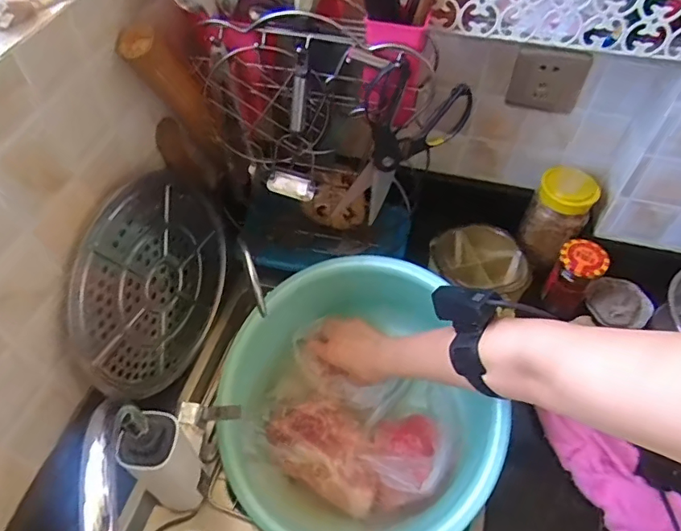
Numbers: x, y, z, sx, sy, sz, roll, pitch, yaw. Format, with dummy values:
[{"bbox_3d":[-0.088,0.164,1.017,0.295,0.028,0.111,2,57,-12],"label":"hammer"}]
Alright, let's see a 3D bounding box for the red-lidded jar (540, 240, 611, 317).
[{"bbox_3d":[0.346,0.020,0.758,0.060,0.111,0.056,1,52,-1],"label":"red-lidded jar"}]

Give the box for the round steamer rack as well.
[{"bbox_3d":[-0.224,0.026,0.641,0.023,0.261,0.265,10,41,18],"label":"round steamer rack"}]

